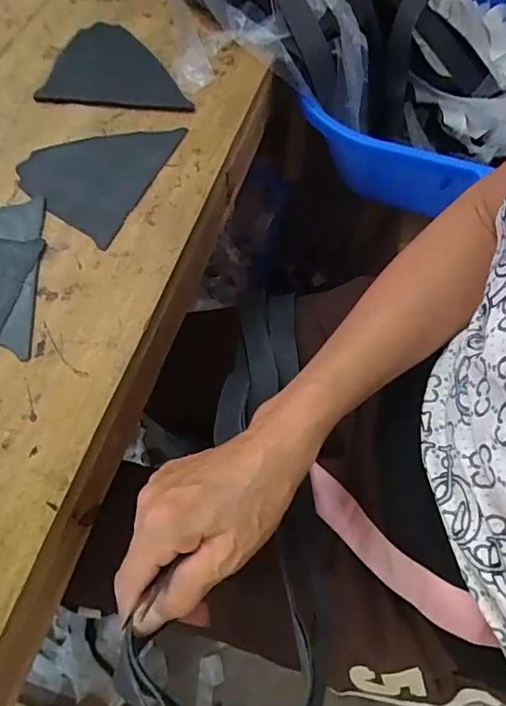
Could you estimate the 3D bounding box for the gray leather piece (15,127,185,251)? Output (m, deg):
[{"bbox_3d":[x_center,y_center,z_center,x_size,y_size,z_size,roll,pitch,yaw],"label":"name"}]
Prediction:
[{"bbox_3d":[-0.130,-0.163,0.417,0.098,0.011,0.121,29,70,4],"label":"gray leather piece"}]

